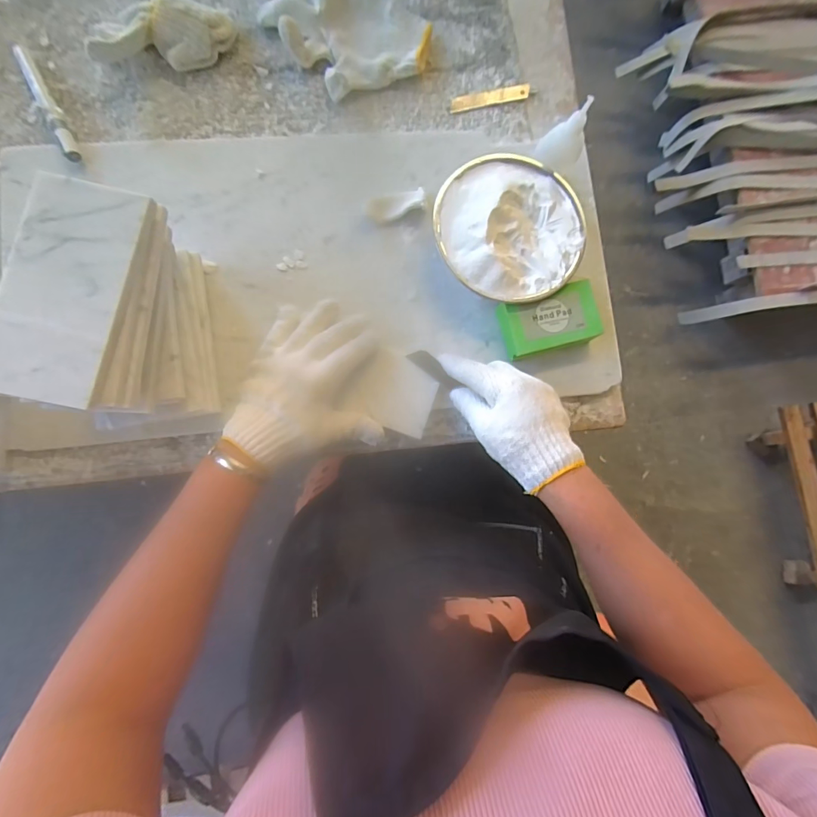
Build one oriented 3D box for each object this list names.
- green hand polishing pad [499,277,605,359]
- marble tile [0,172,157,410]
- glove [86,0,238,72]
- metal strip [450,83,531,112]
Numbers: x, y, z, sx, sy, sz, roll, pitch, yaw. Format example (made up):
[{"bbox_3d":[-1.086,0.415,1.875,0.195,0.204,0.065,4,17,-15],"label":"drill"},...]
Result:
[{"bbox_3d":[0.140,-0.087,0.424,0.092,0.035,0.056,-16,86,-9],"label":"green hand polishing pad"},{"bbox_3d":[-0.230,-0.080,0.280,0.076,0.010,0.150,13,82,-6],"label":"marble tile"},{"bbox_3d":[-0.248,-0.378,0.423,0.140,0.043,0.059,-7,85,-8],"label":"glove"},{"bbox_3d":[0.092,-0.348,0.470,0.092,0.006,0.019,-14,86,-7],"label":"metal strip"}]

